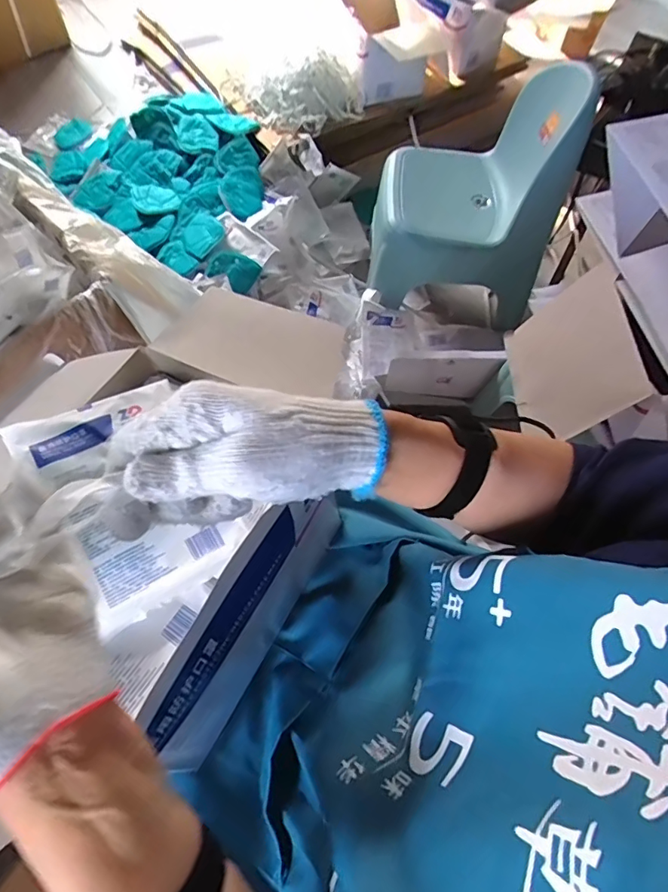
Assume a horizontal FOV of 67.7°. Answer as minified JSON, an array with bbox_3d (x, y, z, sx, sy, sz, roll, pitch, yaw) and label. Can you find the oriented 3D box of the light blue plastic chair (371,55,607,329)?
[{"bbox_3d":[0.310,-0.584,1.116,0.403,0.523,0.374,18,64,7],"label":"light blue plastic chair"}]

